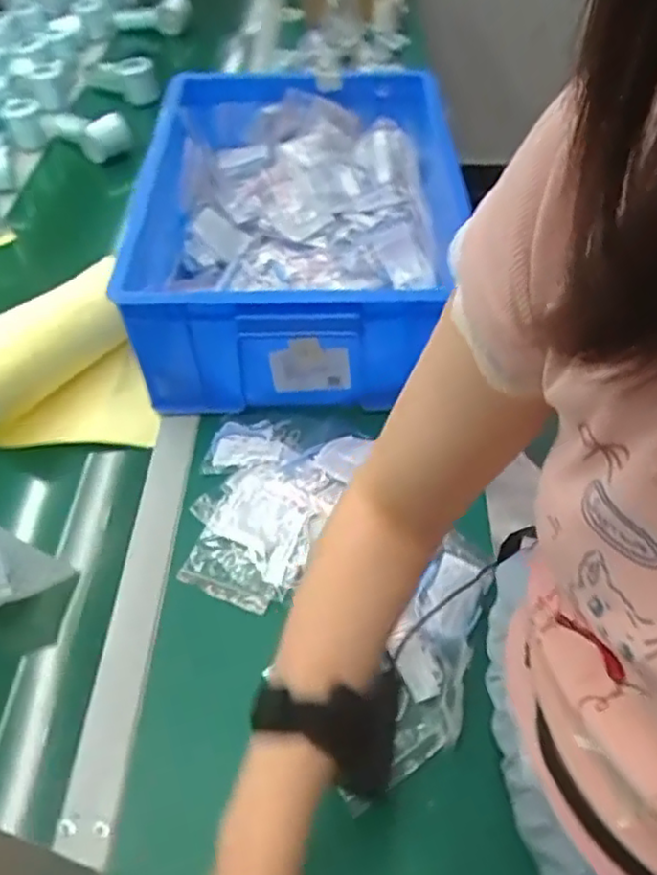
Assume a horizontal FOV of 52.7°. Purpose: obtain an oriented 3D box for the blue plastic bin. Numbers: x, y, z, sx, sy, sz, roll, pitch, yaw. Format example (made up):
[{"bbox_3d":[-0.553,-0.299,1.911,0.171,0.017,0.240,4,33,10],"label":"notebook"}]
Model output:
[{"bbox_3d":[-0.022,-0.265,0.804,0.354,0.146,0.500,3,51,2],"label":"blue plastic bin"}]

